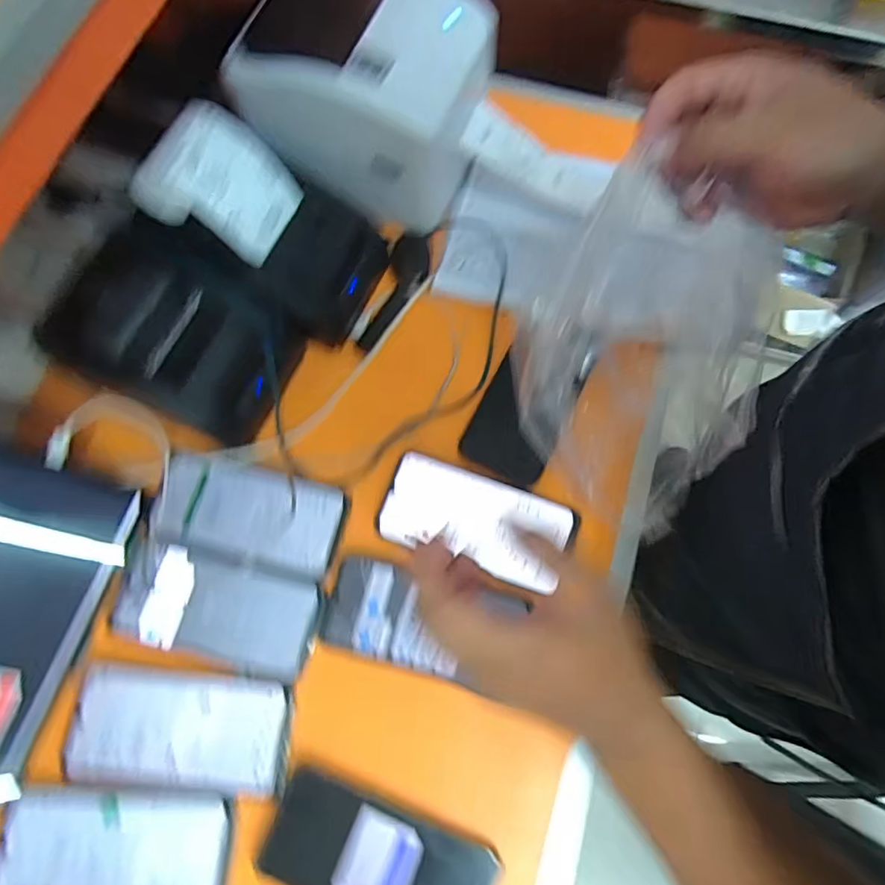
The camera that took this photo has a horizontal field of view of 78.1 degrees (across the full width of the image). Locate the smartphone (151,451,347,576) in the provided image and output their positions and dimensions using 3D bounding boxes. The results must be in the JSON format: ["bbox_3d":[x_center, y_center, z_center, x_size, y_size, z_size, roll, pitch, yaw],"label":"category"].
[{"bbox_3d":[-0.171,0.061,0.481,0.161,0.007,0.082,12,73,4],"label":"smartphone"}]

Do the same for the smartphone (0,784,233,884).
[{"bbox_3d":[-0.242,0.302,0.398,0.158,0.015,0.082,5,72,2],"label":"smartphone"}]

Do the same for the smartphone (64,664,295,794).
[{"bbox_3d":[-0.206,0.225,0.428,0.169,0.005,0.081,5,72,2],"label":"smartphone"}]

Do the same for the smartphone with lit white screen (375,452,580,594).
[{"bbox_3d":[0.029,0.067,0.478,0.163,0.011,0.082,19,73,6],"label":"smartphone with lit white screen"}]

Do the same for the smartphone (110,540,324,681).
[{"bbox_3d":[-0.190,0.138,0.457,0.165,0.004,0.080,14,73,4],"label":"smartphone"}]

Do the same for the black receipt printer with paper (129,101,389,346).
[{"bbox_3d":[-0.157,-0.199,0.499,0.171,0.143,0.125,25,74,8],"label":"black receipt printer with paper"}]

